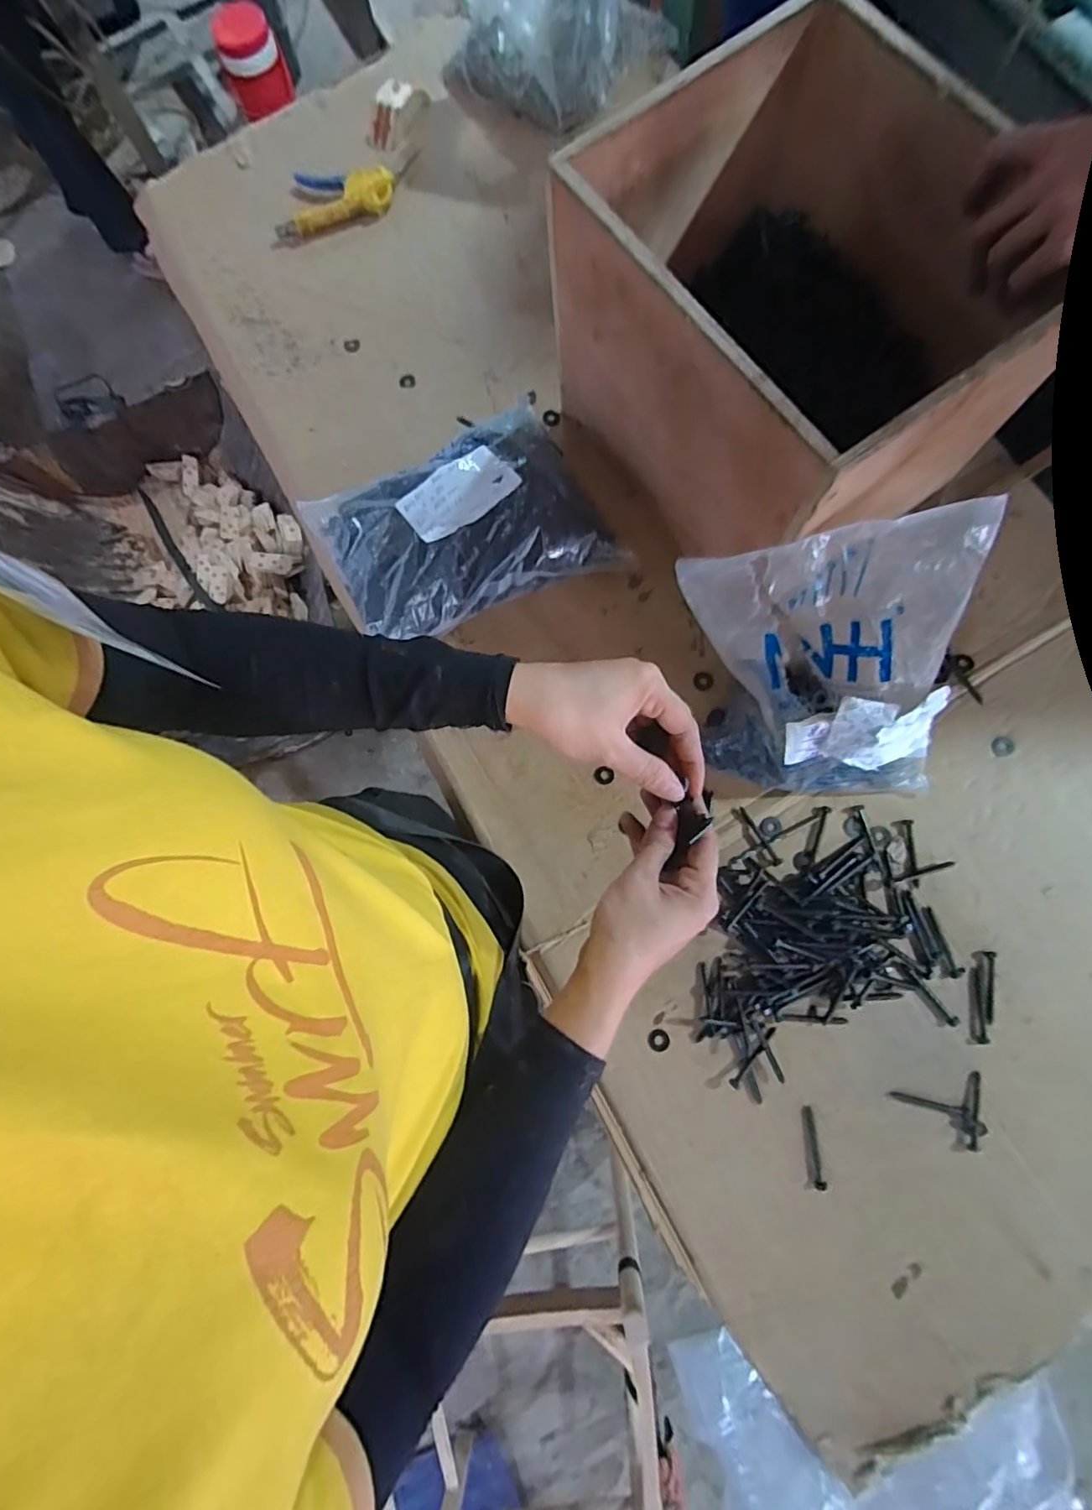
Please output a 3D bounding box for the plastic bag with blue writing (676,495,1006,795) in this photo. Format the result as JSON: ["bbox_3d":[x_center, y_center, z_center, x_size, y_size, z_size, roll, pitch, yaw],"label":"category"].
[{"bbox_3d":[0.227,-0.065,0.481,0.219,0.175,0.178,-4,79,2],"label":"plastic bag with blue writing"}]

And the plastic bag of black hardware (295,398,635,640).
[{"bbox_3d":[-0.089,-0.228,0.582,0.271,0.080,0.199,-26,80,-3],"label":"plastic bag of black hardware"}]

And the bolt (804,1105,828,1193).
[{"bbox_3d":[0.229,0.335,0.495,0.010,0.005,0.063,-4,79,3],"label":"bolt"}]

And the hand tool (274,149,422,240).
[{"bbox_3d":[-0.242,-0.682,0.710,0.177,0.026,0.076,-9,77,-1],"label":"hand tool"}]

